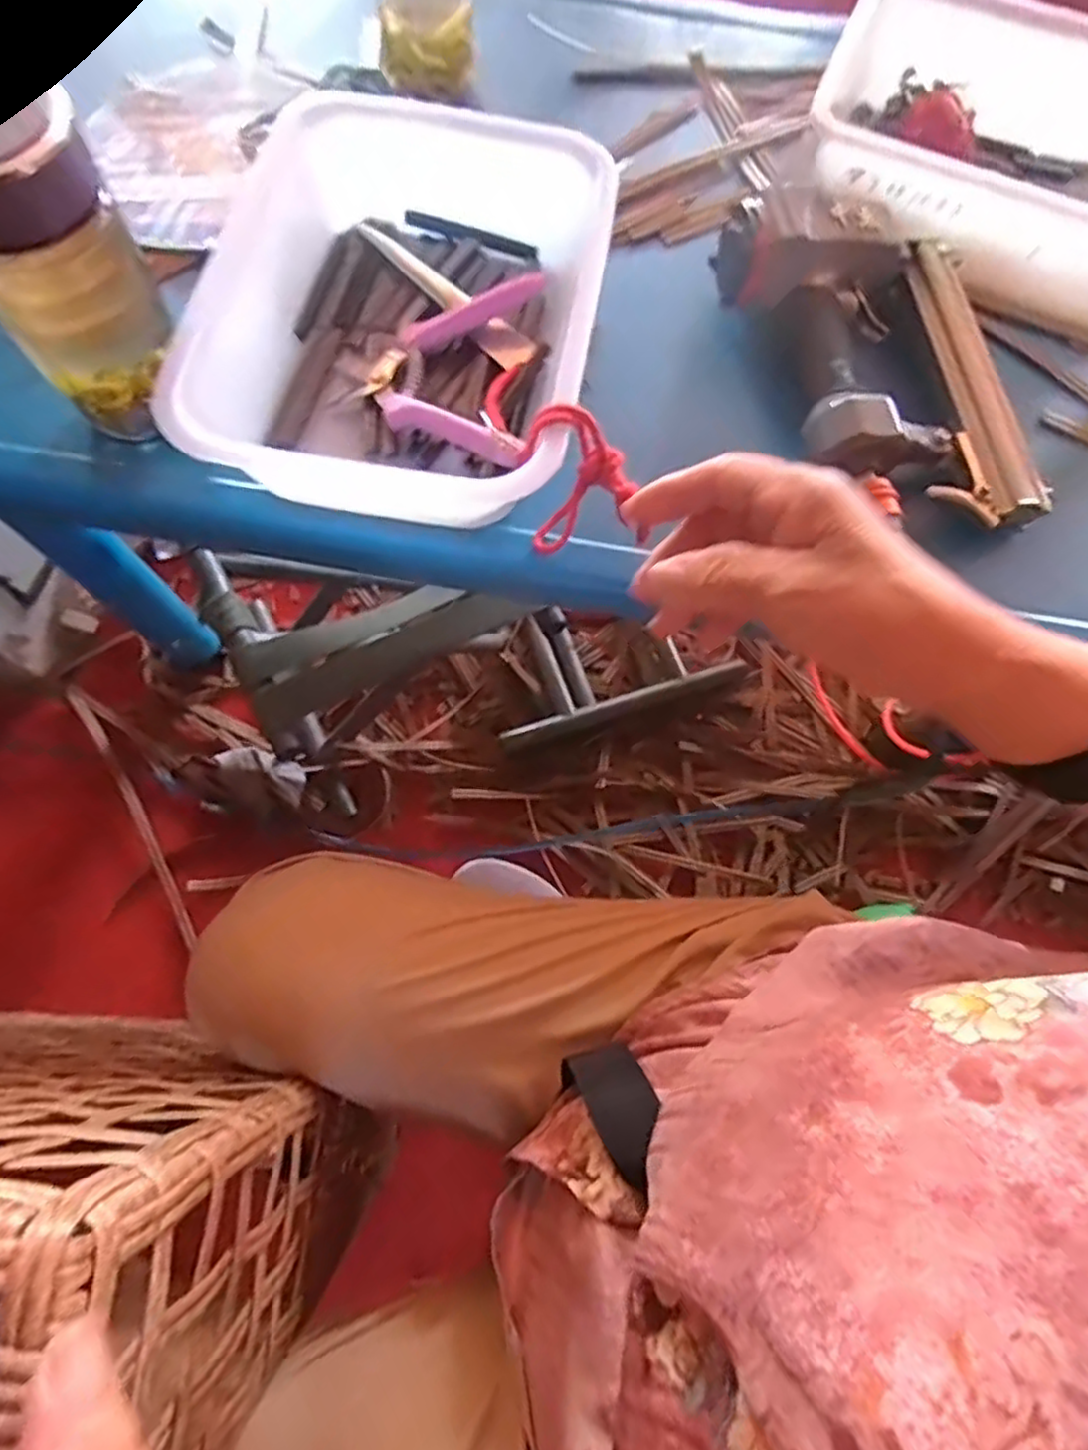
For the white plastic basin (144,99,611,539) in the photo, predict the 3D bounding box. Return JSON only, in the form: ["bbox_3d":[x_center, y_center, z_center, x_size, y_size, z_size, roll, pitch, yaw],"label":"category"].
[{"bbox_3d":[-0.082,-0.244,0.424,0.213,0.071,0.275,9,71,1],"label":"white plastic basin"}]

